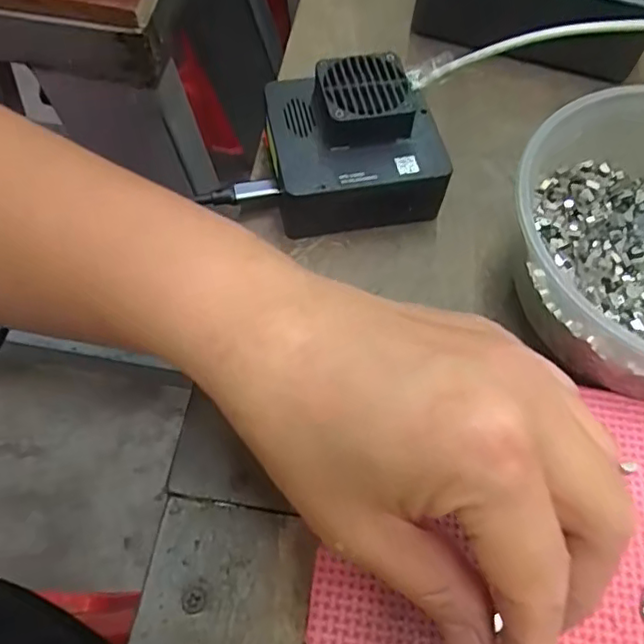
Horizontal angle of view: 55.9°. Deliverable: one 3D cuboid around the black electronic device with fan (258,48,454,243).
[{"bbox_3d":[0.015,-0.085,0.290,0.078,0.048,0.068,-8,63,-8],"label":"black electronic device with fan"}]

